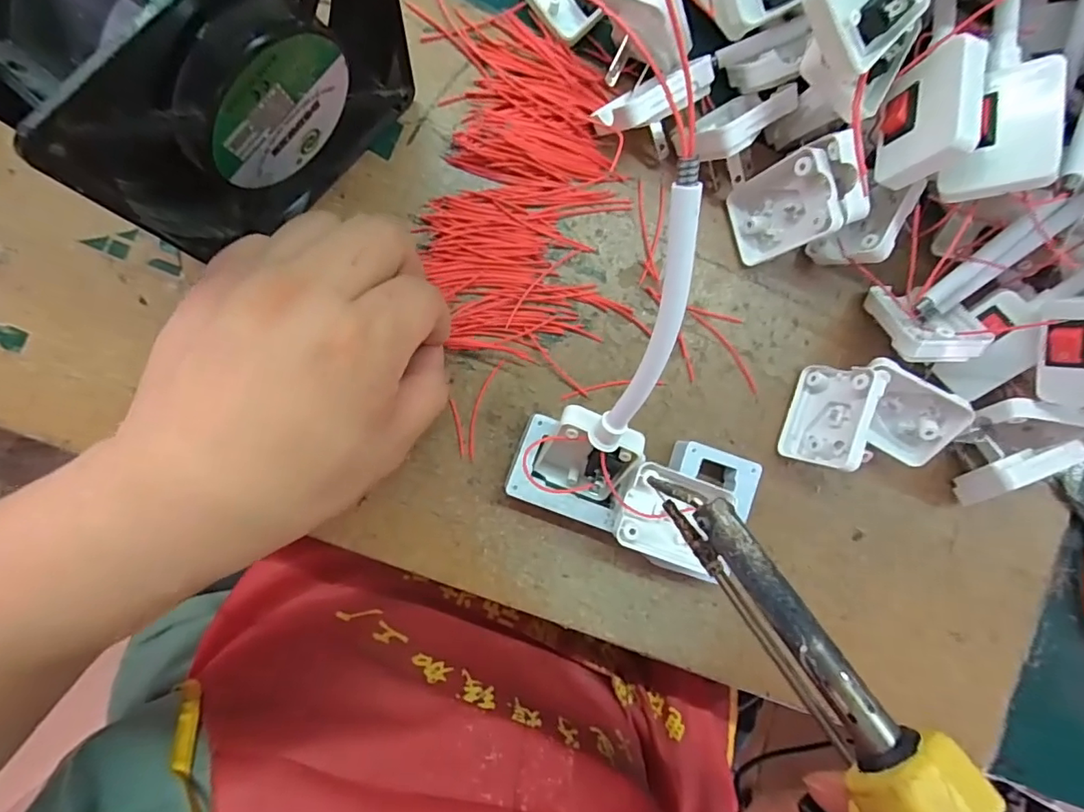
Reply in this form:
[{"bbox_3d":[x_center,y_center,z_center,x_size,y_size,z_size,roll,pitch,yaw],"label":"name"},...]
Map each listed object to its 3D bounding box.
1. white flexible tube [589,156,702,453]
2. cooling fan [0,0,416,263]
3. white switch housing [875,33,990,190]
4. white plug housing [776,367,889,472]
[{"bbox_3d":[0.036,-0.023,0.179,0.015,0.007,0.110,5,132,-7],"label":"white flexible tube"},{"bbox_3d":[-0.101,-0.115,0.187,0.043,0.120,0.126,43,85,-5],"label":"cooling fan"},{"bbox_3d":[0.157,-0.119,0.217,0.016,0.034,0.050,8,89,-8],"label":"white switch housing"},{"bbox_3d":[0.139,0.005,0.258,0.012,0.040,0.048,20,87,-26],"label":"white plug housing"}]

